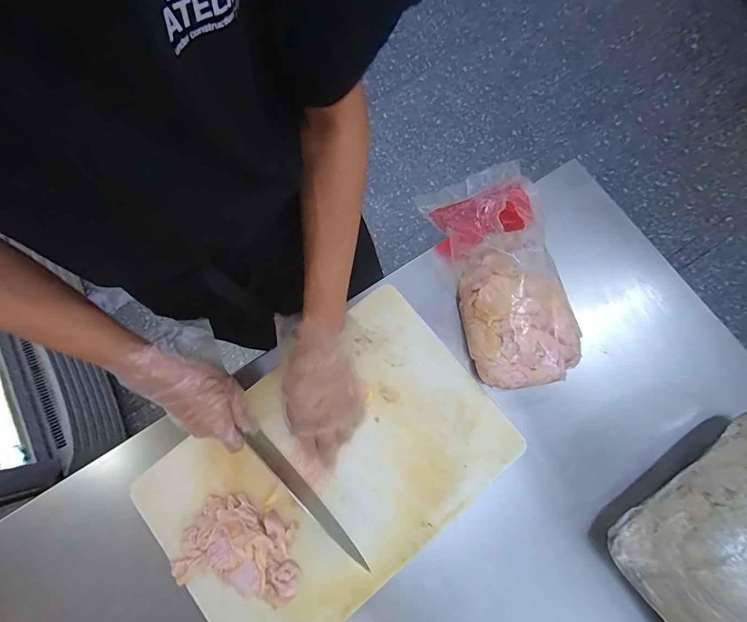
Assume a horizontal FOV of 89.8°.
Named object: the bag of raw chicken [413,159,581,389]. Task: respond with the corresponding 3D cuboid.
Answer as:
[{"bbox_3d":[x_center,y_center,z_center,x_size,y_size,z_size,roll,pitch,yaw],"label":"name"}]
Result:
[{"bbox_3d":[0.178,-0.058,0.515,0.159,0.059,0.317,-13,77,-2],"label":"bag of raw chicken"}]

